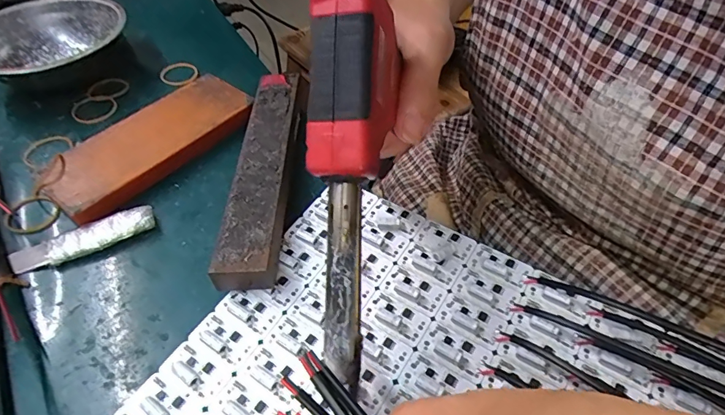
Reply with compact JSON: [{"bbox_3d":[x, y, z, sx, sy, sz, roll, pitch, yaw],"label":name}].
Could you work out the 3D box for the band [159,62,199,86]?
[{"bbox_3d":[-0.162,-0.119,0.407,0.038,0.007,0.029,25,54,22],"label":"band"}]

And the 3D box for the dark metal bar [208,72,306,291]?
[{"bbox_3d":[-0.064,-0.026,0.308,0.037,0.025,0.187,0,48,2],"label":"dark metal bar"}]

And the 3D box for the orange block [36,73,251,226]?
[{"bbox_3d":[-0.151,-0.046,0.331,0.065,0.024,0.148,28,55,24],"label":"orange block"}]

